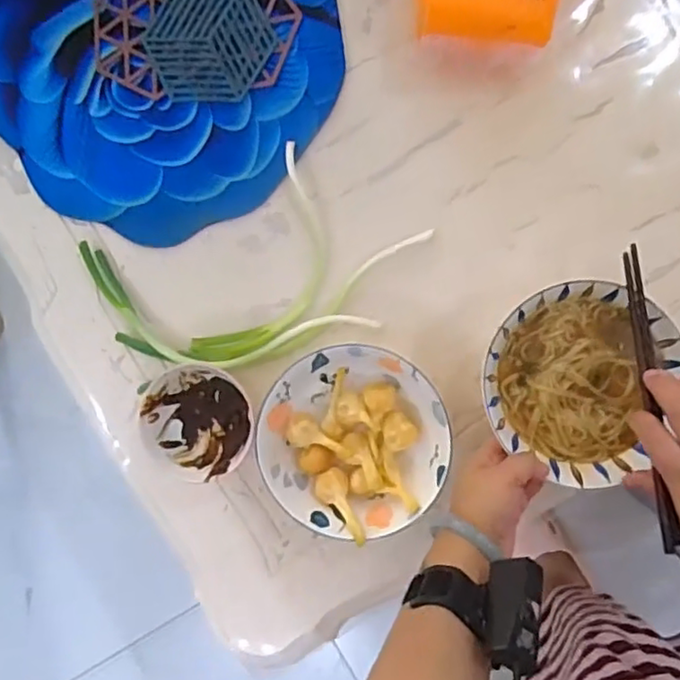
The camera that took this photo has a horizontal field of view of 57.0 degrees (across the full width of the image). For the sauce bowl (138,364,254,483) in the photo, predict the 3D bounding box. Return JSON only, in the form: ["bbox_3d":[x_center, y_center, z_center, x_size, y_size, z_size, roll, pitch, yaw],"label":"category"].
[{"bbox_3d":[-0.132,0.077,0.610,0.102,0.057,0.107,0,91,7],"label":"sauce bowl"}]

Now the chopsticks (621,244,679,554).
[{"bbox_3d":[0.251,0.040,0.506,0.014,0.014,0.248,-2,71,7],"label":"chopsticks"}]

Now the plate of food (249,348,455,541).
[{"bbox_3d":[0.013,0.093,0.586,0.168,0.042,0.168,2,92,7],"label":"plate of food"}]

